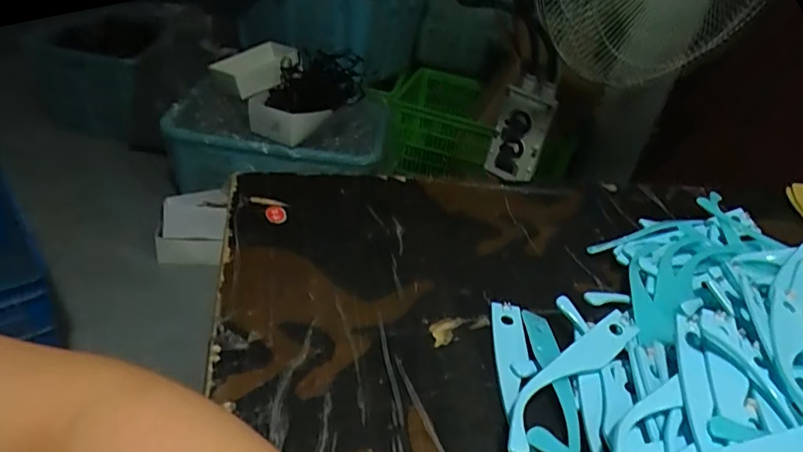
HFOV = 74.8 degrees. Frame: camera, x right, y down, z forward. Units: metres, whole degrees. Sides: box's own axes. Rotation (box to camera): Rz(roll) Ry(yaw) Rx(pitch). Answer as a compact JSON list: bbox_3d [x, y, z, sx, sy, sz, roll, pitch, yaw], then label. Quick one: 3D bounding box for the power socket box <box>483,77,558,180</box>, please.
[{"bbox_3d":[0.230,-0.172,1.015,0.099,0.195,0.071,13,34,4],"label":"power socket box"}]

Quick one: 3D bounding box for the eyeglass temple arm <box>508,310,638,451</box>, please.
[{"bbox_3d":[0.095,0.087,0.302,0.025,0.020,0.137,35,41,31],"label":"eyeglass temple arm"}]

